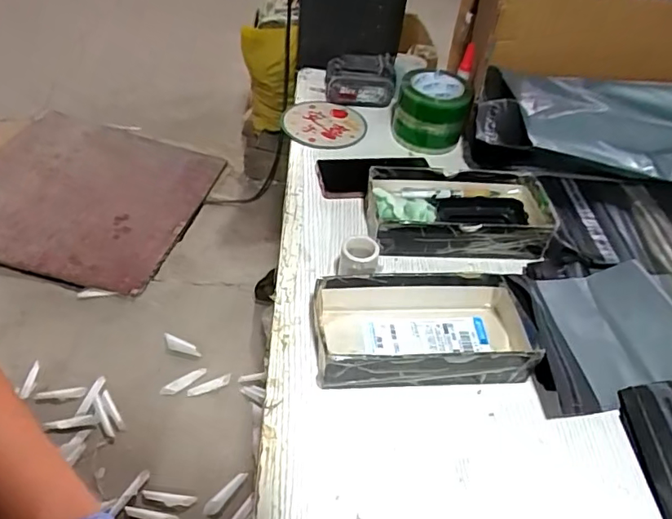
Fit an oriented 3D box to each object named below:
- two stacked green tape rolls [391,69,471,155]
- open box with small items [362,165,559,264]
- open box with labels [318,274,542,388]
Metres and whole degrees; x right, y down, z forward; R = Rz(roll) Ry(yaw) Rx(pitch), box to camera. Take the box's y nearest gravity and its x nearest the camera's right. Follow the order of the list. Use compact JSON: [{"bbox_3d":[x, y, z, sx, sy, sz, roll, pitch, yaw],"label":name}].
[{"bbox_3d":[0.147,-0.233,0.832,0.106,0.077,0.114,3,45,-3],"label":"two stacked green tape rolls"},{"bbox_3d":[0.156,-0.062,0.690,0.232,0.051,0.122,3,46,-4],"label":"open box with small items"},{"bbox_3d":[0.088,0.071,0.553,0.216,0.057,0.108,-1,46,-7],"label":"open box with labels"}]

